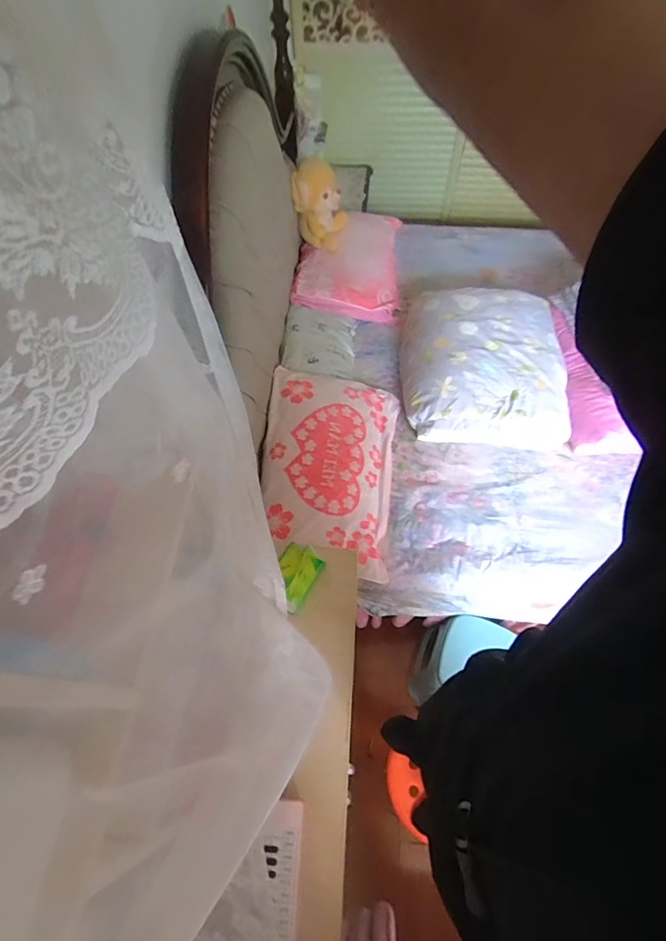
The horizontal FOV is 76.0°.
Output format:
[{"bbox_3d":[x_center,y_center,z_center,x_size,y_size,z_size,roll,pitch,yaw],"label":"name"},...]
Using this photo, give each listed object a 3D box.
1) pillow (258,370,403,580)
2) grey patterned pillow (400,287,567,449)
[{"bbox_3d":[-0.021,-0.035,1.374,0.414,0.149,0.681,6,61,5],"label":"pillow"},{"bbox_3d":[0.527,-0.389,1.531,0.543,0.183,0.600,5,61,4],"label":"grey patterned pillow"}]

